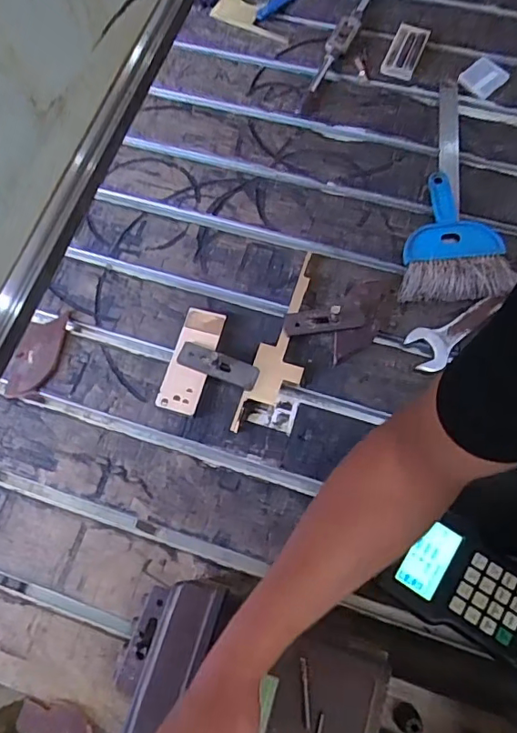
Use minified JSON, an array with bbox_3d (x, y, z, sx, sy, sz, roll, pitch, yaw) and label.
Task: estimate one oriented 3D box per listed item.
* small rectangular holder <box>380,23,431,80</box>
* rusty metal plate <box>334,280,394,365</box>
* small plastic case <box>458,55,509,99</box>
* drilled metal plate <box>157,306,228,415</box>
[{"bbox_3d":[0.230,-0.495,0.815,0.050,0.013,0.112,23,73,10],"label":"small rectangular holder"},{"bbox_3d":[0.130,-0.058,0.642,0.054,0.014,0.119,17,72,8],"label":"rusty metal plate"},{"bbox_3d":[0.331,-0.427,0.770,0.068,0.011,0.055,-41,74,-12],"label":"small plastic case"},{"bbox_3d":[-0.080,-0.008,0.635,0.047,0.018,0.131,15,72,8],"label":"drilled metal plate"}]

